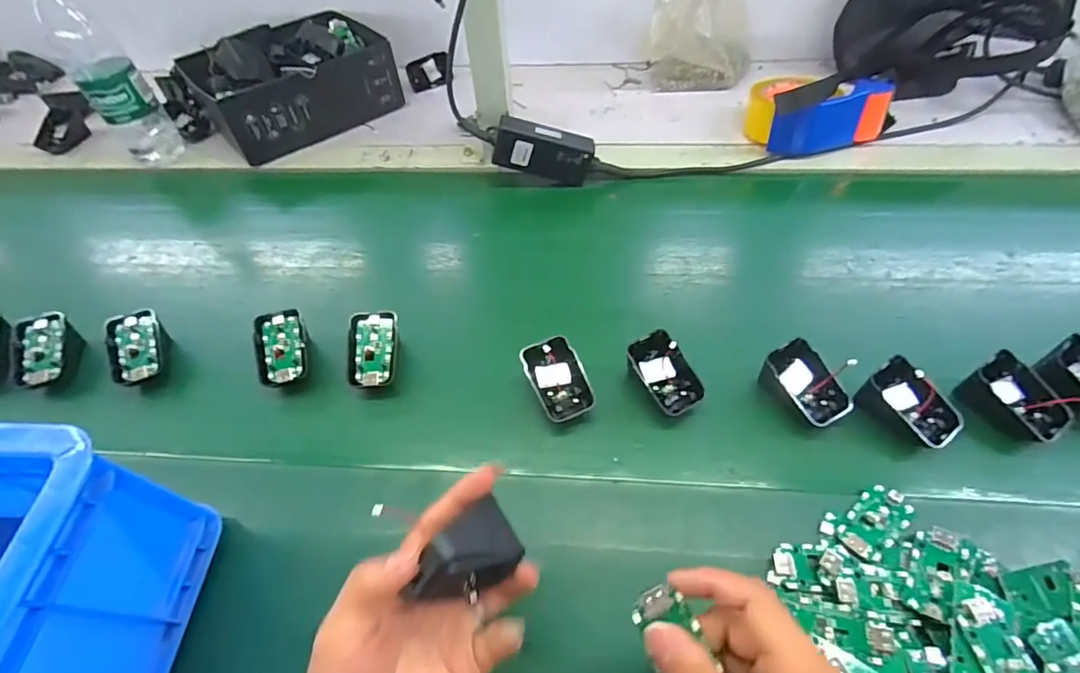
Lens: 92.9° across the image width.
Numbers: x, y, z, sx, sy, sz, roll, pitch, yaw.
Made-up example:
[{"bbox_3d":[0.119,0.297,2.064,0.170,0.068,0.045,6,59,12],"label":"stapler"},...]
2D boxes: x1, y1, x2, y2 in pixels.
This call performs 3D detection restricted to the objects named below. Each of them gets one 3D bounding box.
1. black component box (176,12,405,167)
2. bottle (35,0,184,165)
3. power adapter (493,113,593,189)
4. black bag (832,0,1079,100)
[{"bbox_3d":[-0.343,-0.367,0.726,0.236,0.086,0.194,-31,56,-19],"label":"black component box"},{"bbox_3d":[-0.532,-0.329,0.623,0.069,0.204,0.070,-30,55,-19],"label":"bottle"},{"bbox_3d":[0.004,-0.216,0.601,0.113,0.054,0.024,11,50,-14],"label":"power adapter"},{"bbox_3d":[0.529,-0.425,0.666,0.231,0.168,0.122,18,55,18],"label":"black bag"}]

